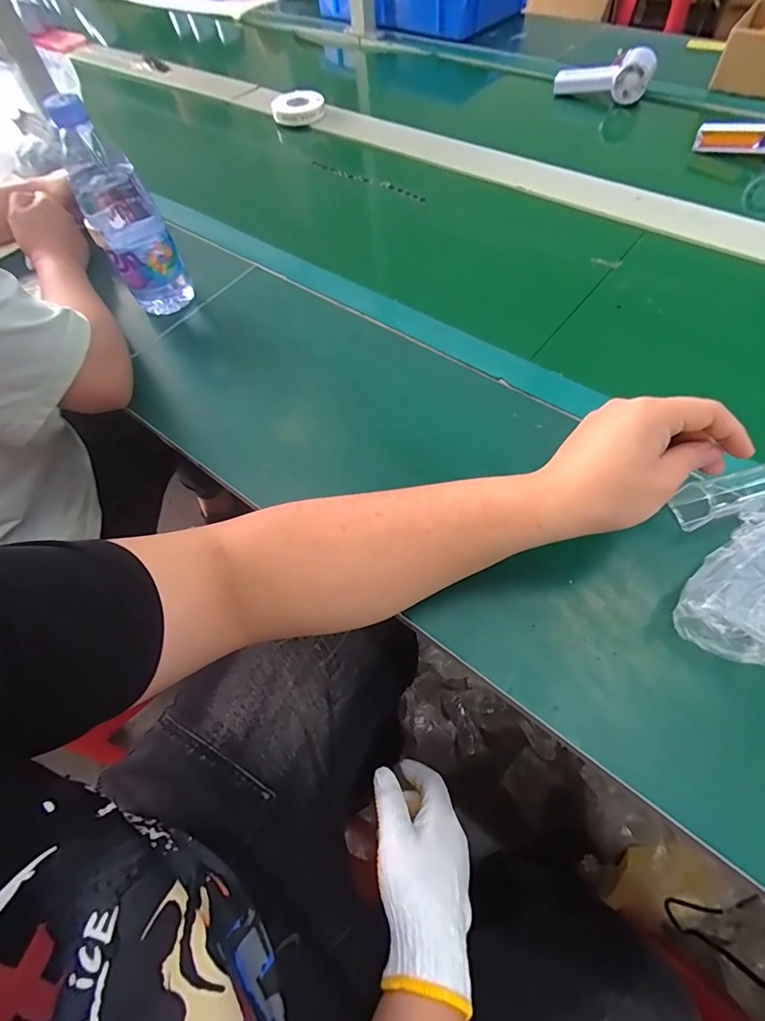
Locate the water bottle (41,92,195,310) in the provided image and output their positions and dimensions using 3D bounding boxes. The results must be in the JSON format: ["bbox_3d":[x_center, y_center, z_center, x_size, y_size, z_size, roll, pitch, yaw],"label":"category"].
[{"bbox_3d":[-0.275,-0.311,0.489,0.072,0.192,0.080,-23,61,-9],"label":"water bottle"}]

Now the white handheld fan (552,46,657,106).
[{"bbox_3d":[0.367,-0.724,0.765,0.150,0.058,0.034,13,62,11],"label":"white handheld fan"}]

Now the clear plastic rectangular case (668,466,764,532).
[{"bbox_3d":[0.291,-0.017,0.362,0.113,0.031,0.028,-15,60,-4],"label":"clear plastic rectangular case"}]

